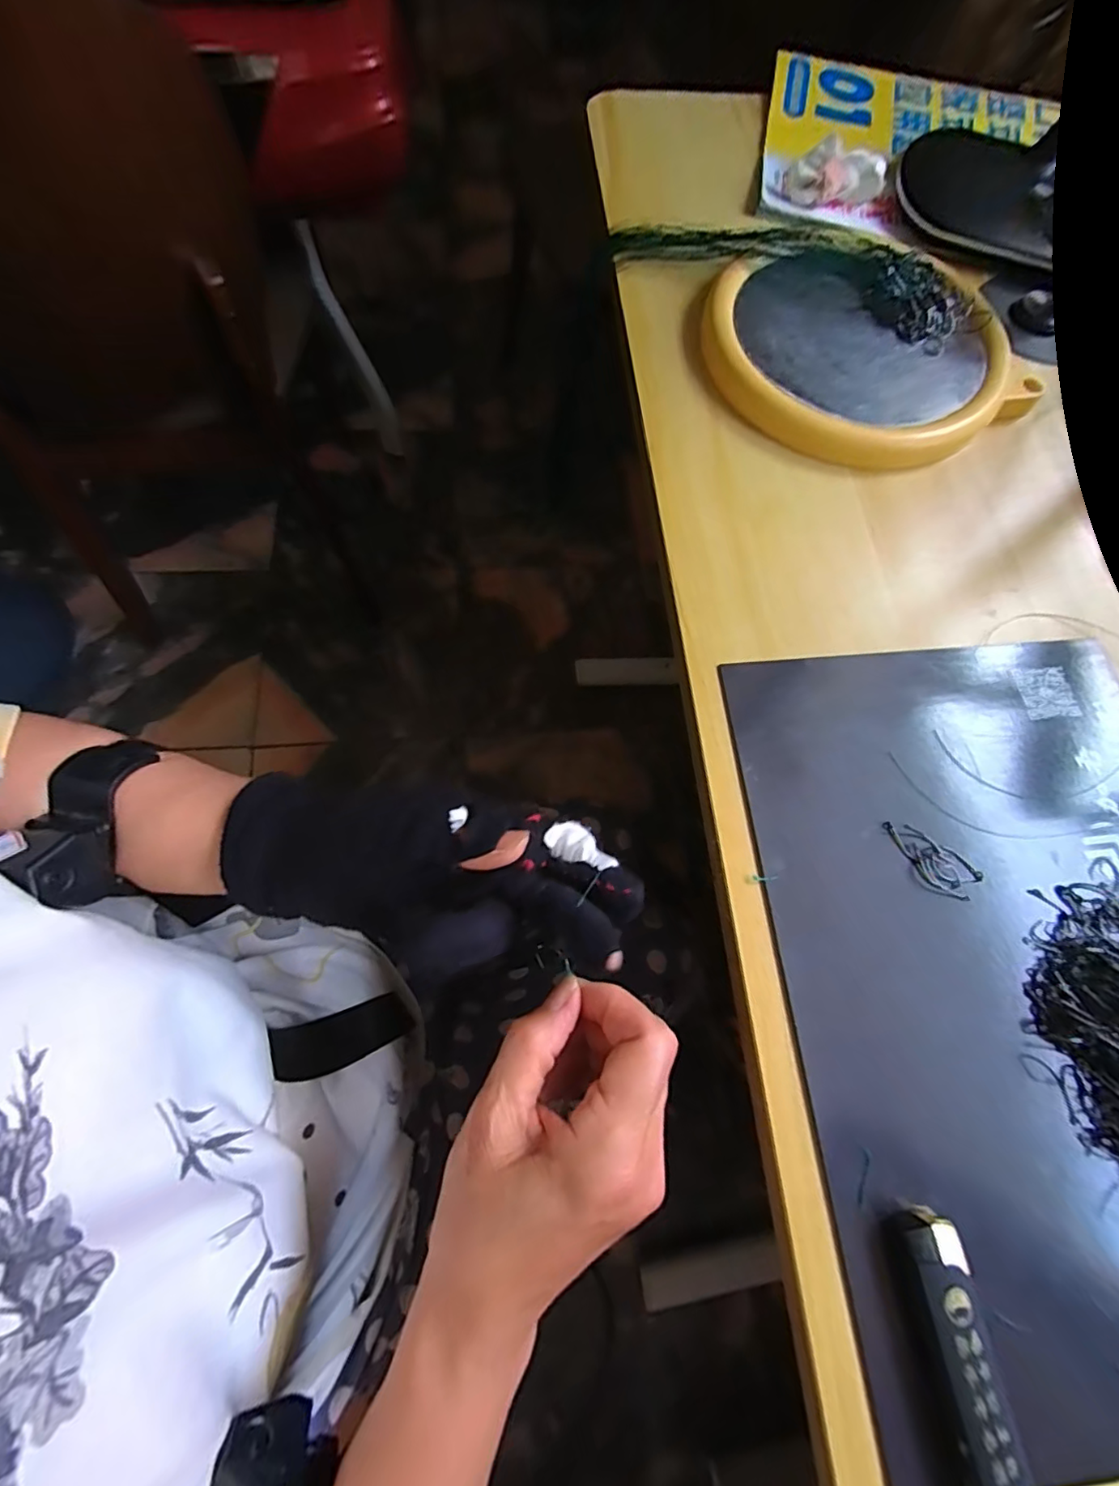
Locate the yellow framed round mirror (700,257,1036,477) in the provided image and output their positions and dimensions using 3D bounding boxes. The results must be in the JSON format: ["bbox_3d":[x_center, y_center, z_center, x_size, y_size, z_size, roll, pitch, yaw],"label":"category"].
[{"bbox_3d":[0.183,-0.233,0.336,0.186,0.021,0.151,-1,71,-2],"label":"yellow framed round mirror"}]

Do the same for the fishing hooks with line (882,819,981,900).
[{"bbox_3d":[0.163,0.052,0.247,0.043,0.004,0.020,35,74,9],"label":"fishing hooks with line"}]

